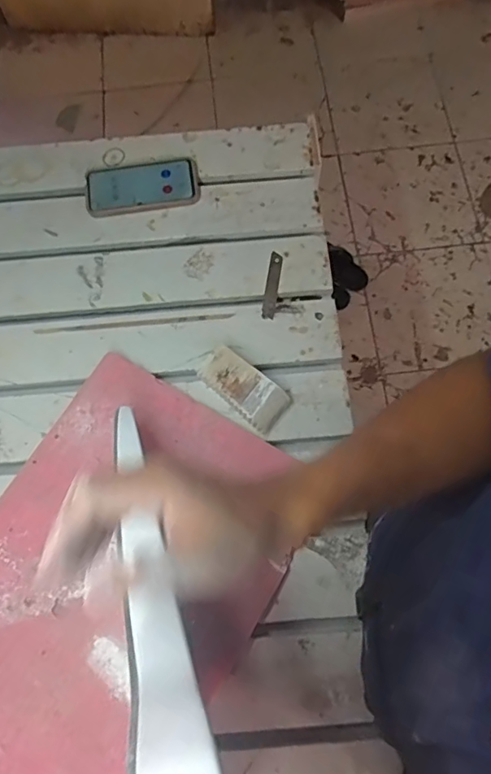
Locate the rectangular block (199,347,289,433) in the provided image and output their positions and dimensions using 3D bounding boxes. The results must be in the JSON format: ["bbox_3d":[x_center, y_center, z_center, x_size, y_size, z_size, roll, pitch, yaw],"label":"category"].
[{"bbox_3d":[-0.001,0.001,0.664,0.109,0.031,0.056,41,77,14],"label":"rectangular block"}]

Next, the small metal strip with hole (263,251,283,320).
[{"bbox_3d":[0.038,-0.143,0.733,0.018,0.005,0.103,9,71,5],"label":"small metal strip with hole"}]

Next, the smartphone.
[{"bbox_3d":[-0.154,-0.298,0.783,0.168,0.018,0.072,-5,71,0],"label":"smartphone"}]

